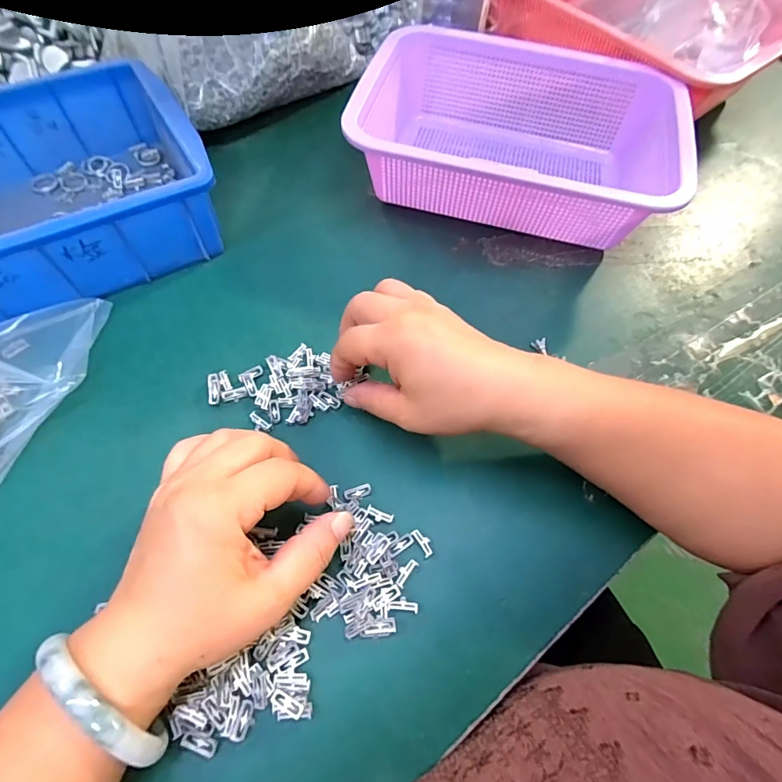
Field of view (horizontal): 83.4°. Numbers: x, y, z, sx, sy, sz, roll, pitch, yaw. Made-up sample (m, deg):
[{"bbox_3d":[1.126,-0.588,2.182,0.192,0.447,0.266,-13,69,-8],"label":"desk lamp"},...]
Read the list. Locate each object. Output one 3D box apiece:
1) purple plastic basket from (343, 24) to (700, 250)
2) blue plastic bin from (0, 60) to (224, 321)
[{"bbox_3d":[0.109,-0.223,0.387,0.255,0.078,0.178,18,63,5],"label":"purple plastic basket"},{"bbox_3d":[-0.263,-0.143,0.326,0.238,0.069,0.175,-29,68,-17],"label":"blue plastic bin"}]

